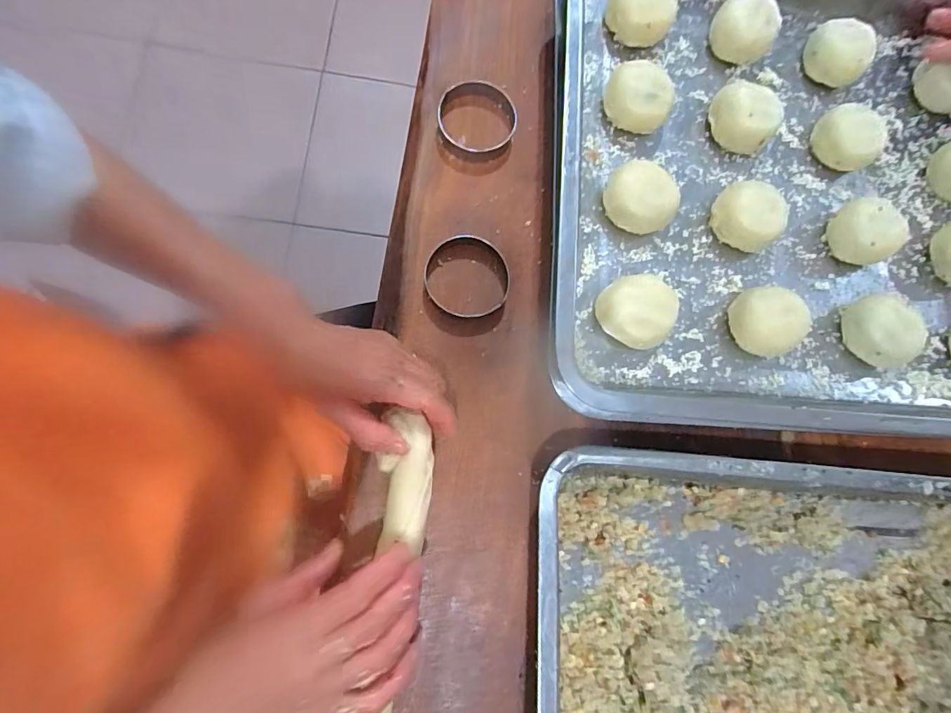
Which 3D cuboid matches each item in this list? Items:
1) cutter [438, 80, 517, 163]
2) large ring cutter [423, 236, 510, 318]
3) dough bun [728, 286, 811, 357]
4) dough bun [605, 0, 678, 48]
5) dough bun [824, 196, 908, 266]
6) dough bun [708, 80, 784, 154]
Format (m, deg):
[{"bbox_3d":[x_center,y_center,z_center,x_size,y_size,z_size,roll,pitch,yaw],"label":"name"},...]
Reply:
[{"bbox_3d":[0.002,-0.200,0.396,0.066,0.016,0.068,-3,79,-6],"label":"cutter"},{"bbox_3d":[-0.006,-0.062,0.368,0.068,0.014,0.067,0,79,0],"label":"large ring cutter"},{"bbox_3d":[0.216,-0.026,0.345,0.049,0.024,0.047,-1,79,-6],"label":"dough bun"},{"bbox_3d":[0.136,-0.283,0.381,0.052,0.027,0.052,1,79,-5],"label":"dough bun"},{"bbox_3d":[0.306,-0.098,0.366,0.044,0.029,0.049,-28,83,-10],"label":"dough bun"},{"bbox_3d":[0.217,-0.195,0.377,0.051,0.037,0.047,1,79,-5],"label":"dough bun"}]

